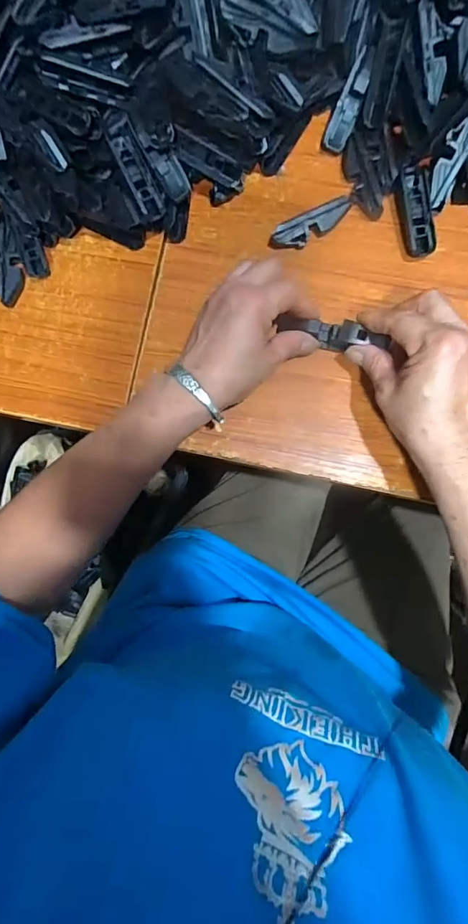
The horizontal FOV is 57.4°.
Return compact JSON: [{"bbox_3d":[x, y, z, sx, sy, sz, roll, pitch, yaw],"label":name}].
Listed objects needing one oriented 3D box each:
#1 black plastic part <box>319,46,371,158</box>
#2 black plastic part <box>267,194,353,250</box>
[{"bbox_3d":[0.098,-0.308,0.368,0.023,0.015,0.070,24,119,4],"label":"black plastic part"},{"bbox_3d":[0.069,-0.207,0.377,0.072,0.017,0.020,-24,85,1],"label":"black plastic part"}]

